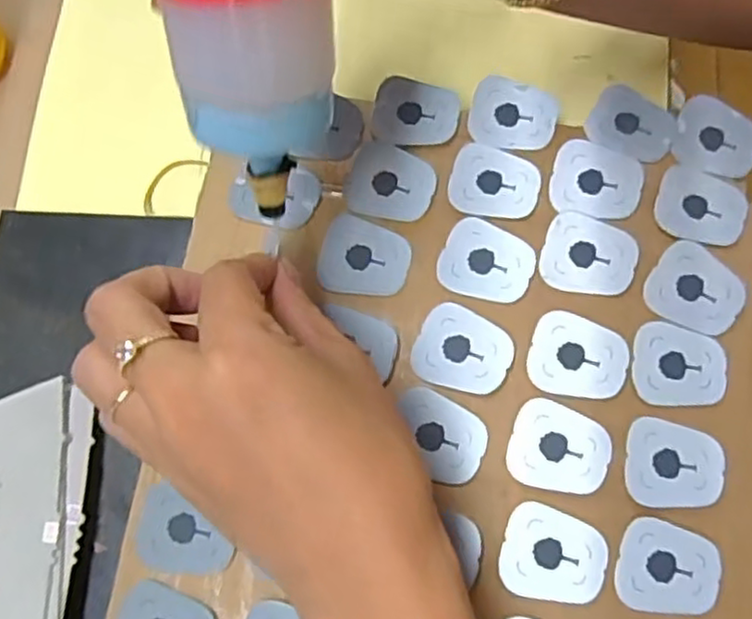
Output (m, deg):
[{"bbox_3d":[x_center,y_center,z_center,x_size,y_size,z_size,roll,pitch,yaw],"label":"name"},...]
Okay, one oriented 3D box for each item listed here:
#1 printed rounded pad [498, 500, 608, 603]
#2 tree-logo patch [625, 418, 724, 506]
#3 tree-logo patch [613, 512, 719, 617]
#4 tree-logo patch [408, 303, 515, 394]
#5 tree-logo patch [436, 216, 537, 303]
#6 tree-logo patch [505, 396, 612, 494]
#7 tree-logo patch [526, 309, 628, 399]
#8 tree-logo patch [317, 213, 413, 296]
[{"bbox_3d":[0.068,0.093,0.264,0.038,0.004,0.033,13,76,4],"label":"printed rounded pad"},{"bbox_3d":[0.118,0.061,0.274,0.037,0.004,0.033,12,76,4],"label":"tree-logo patch"},{"bbox_3d":[0.111,0.098,0.263,0.037,0.004,0.033,13,76,4],"label":"tree-logo patch"},{"bbox_3d":[0.036,0.017,0.285,0.038,0.005,0.033,25,77,7],"label":"tree-logo patch"},{"bbox_3d":[0.047,-0.020,0.296,0.038,0.004,0.032,23,77,6],"label":"tree-logo patch"},{"bbox_3d":[0.073,0.054,0.275,0.038,0.004,0.033,12,76,4],"label":"tree-logo patch"},{"bbox_3d":[0.083,0.019,0.284,0.038,0.004,0.033,14,76,4],"label":"tree-logo patch"},{"bbox_3d":[-0.005,-0.023,0.299,0.037,0.004,0.034,14,76,4],"label":"tree-logo patch"}]

